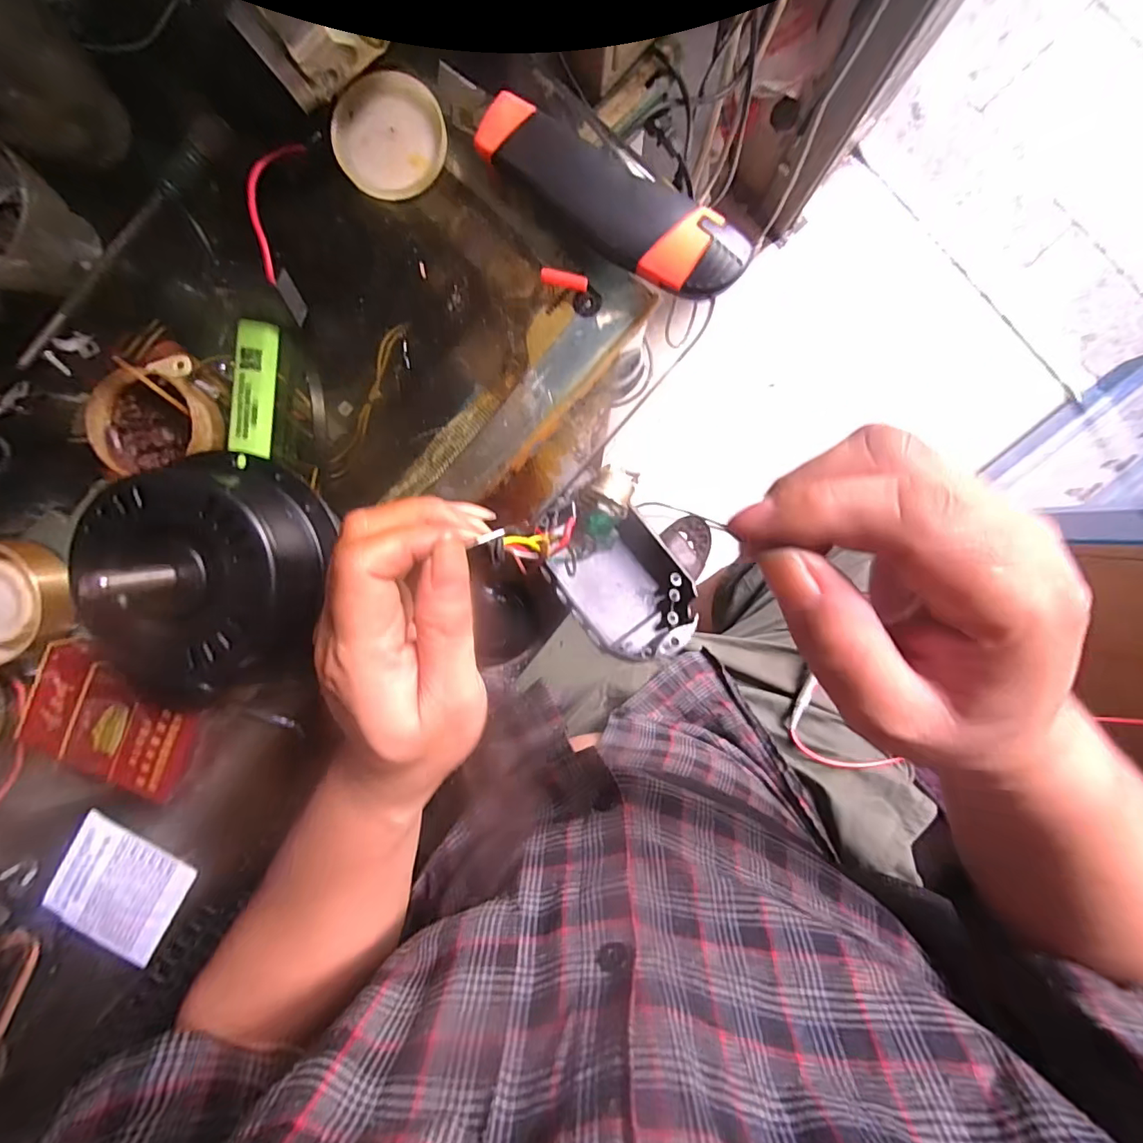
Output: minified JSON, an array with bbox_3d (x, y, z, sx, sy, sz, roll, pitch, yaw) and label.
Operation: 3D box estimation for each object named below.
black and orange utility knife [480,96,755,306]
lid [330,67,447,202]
[{"bbox_3d":[0.019,-0.179,0.258,0.140,0.023,0.038,33,96,-1],"label":"black and orange utility knife"},{"bbox_3d":[-0.093,-0.220,0.262,0.054,0.006,0.059,0,95,2],"label":"lid"}]

